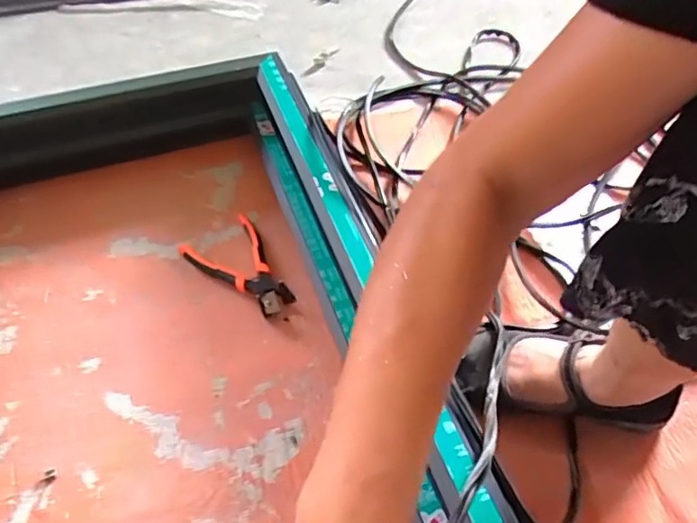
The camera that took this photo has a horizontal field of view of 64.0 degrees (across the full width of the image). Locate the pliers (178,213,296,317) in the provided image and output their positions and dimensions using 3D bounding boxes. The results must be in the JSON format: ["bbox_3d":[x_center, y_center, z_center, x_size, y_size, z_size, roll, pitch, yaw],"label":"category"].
[{"bbox_3d":[-0.128,0.003,0.703,0.097,0.032,0.162,-35,60,-25],"label":"pliers"}]

